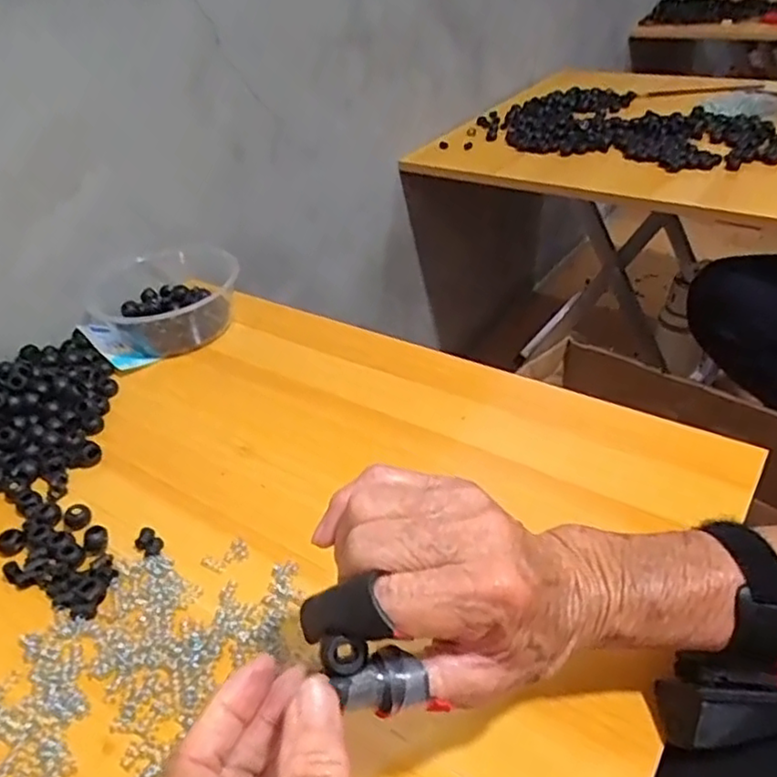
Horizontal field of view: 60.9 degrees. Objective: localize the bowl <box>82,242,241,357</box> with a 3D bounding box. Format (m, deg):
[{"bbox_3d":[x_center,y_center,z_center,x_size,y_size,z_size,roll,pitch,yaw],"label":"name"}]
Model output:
[{"bbox_3d":[-0.219,-0.099,0.670,0.115,0.066,0.138,8,40,18],"label":"bowl"}]

